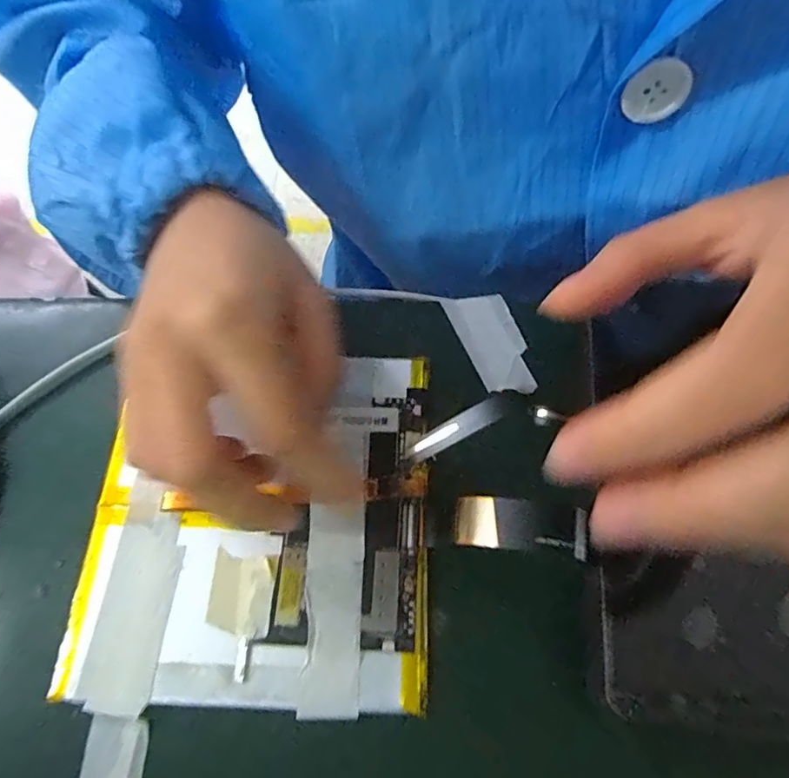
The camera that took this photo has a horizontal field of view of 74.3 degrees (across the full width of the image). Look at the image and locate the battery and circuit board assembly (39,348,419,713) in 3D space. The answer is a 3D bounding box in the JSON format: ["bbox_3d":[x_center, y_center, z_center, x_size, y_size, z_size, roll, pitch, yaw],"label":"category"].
[{"bbox_3d":[-0.051,0.047,0.194,0.124,0.007,0.126,0,66,1],"label":"battery and circuit board assembly"}]

